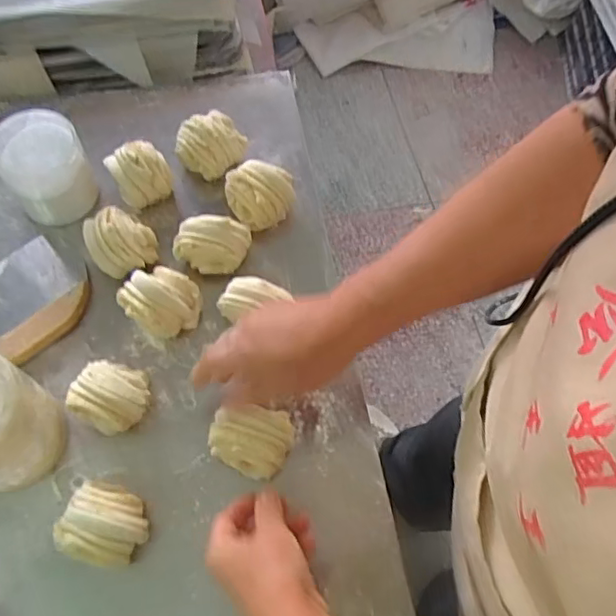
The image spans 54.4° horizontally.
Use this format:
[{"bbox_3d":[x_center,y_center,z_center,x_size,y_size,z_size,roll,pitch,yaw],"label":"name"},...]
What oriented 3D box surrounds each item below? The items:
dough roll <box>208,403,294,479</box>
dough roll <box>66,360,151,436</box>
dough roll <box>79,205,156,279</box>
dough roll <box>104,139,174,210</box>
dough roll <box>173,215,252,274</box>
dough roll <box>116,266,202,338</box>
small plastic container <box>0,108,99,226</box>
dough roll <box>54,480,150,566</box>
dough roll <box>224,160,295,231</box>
[{"bbox_3d":[-0.050,0.113,0.519,0.067,0.050,0.048,15,66,4],"label":"dough roll"},{"bbox_3d":[-0.177,0.080,0.543,0.063,0.059,0.061,1,66,-3],"label":"dough roll"},{"bbox_3d":[-0.189,-0.066,0.608,0.062,0.057,0.063,1,66,-3],"label":"dough roll"},{"bbox_3d":[-0.180,-0.141,0.645,0.059,0.061,0.051,-18,68,-10],"label":"dough roll"},{"bbox_3d":[-0.097,-0.062,0.608,0.072,0.056,0.040,2,66,-2],"label":"dough roll"},{"bbox_3d":[-0.142,-0.008,0.582,0.070,0.062,0.060,-27,70,-14],"label":"dough roll"},{"bbox_3d":[-0.270,-0.143,0.622,0.080,0.082,0.082,-23,69,-13],"label":"small plastic container"},{"bbox_3d":[-0.169,0.182,0.497,0.065,0.054,0.062,1,66,-3],"label":"dough roll"},{"bbox_3d":[-0.051,-0.119,0.636,0.069,0.060,0.056,-13,67,-8],"label":"dough roll"}]

